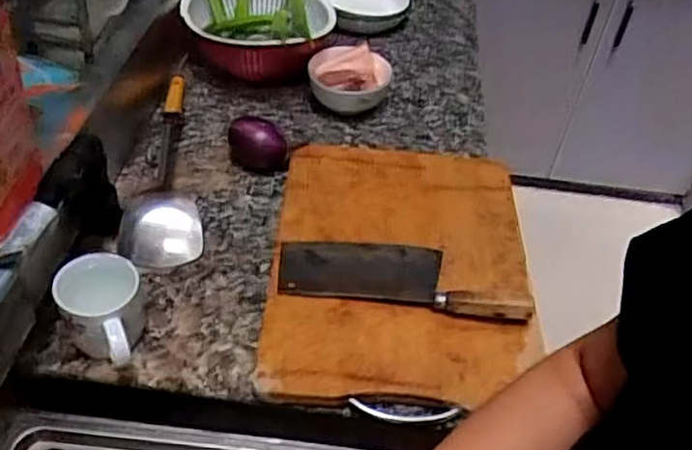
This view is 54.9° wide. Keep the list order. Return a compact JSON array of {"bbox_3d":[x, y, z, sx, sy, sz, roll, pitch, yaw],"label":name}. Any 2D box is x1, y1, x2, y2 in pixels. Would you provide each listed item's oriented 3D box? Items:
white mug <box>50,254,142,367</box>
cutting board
[{"bbox_3d":[-0.238,0.094,0.659,0.075,0.085,0.100,-11,46,-18],"label":"white mug"},{"bbox_3d":[0.063,0.036,0.791,0.289,0.033,0.397,6,43,-1],"label":"cutting board"}]

